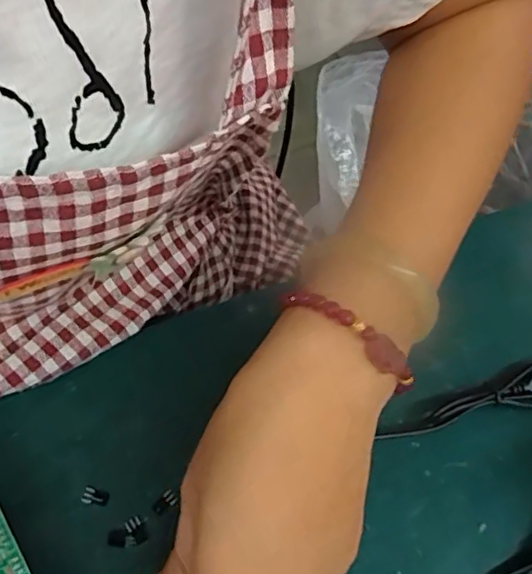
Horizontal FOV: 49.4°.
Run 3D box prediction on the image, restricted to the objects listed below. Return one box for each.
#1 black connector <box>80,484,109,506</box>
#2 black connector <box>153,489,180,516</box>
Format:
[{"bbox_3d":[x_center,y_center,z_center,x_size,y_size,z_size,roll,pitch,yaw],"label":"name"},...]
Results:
[{"bbox_3d":[-0.078,0.096,0.265,0.012,0.004,0.008,13,63,6],"label":"black connector"},{"bbox_3d":[-0.047,0.100,0.268,0.008,0.004,0.012,39,68,17],"label":"black connector"}]

